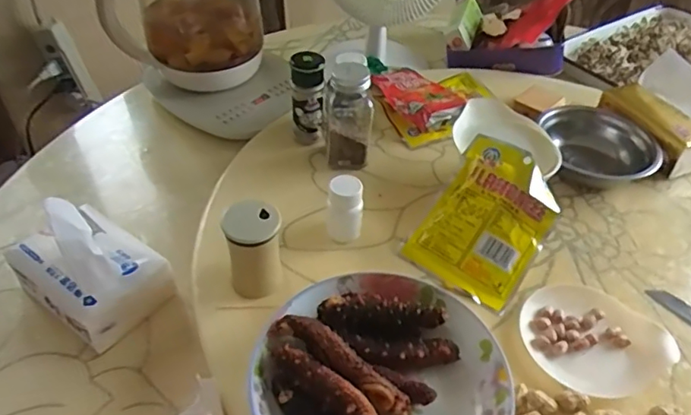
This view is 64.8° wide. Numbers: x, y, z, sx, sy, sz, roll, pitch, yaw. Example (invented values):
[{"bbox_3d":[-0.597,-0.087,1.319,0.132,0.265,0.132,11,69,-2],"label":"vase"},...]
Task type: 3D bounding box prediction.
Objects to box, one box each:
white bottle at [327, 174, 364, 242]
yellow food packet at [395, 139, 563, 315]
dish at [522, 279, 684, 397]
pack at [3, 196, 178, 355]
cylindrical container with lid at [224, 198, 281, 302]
[{"bbox_3d":[-0.001,0.003,0.549,0.034,0.072,0.027,2,45,-2],"label":"white bottle"},{"bbox_3d":[0.146,0.012,0.547,0.112,0.018,0.157,33,79,20],"label":"yellow food packet"},{"bbox_3d":[0.217,0.116,0.482,0.112,0.016,0.114,2,45,-2],"label":"dish"},{"bbox_3d":[-0.249,0.057,0.525,0.132,0.088,0.097,29,50,23],"label":"pack"},{"bbox_3d":[-0.083,0.042,0.498,0.046,0.098,0.046,2,45,-2],"label":"cylindrical container with lid"}]

